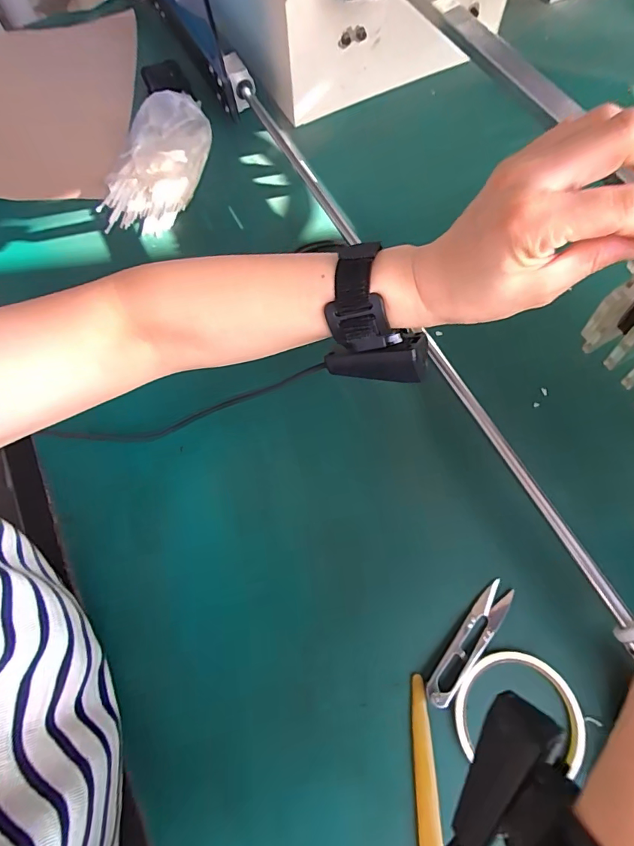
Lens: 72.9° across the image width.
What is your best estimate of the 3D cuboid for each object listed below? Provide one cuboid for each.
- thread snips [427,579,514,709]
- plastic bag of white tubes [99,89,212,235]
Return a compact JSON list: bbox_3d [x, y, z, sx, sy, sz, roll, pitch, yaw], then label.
[{"bbox_3d":[0.118,0.169,0.331,0.021,0.013,0.102,38,75,16],"label":"thread snips"},{"bbox_3d":[-0.194,-0.304,0.499,0.108,0.051,0.165,8,69,6],"label":"plastic bag of white tubes"}]

